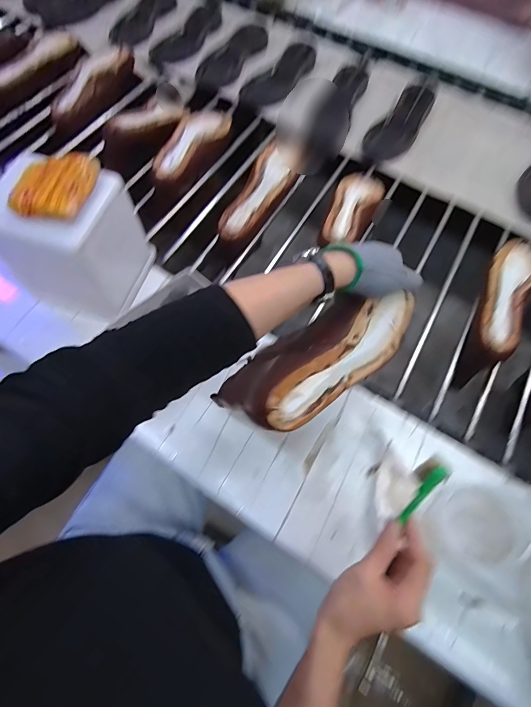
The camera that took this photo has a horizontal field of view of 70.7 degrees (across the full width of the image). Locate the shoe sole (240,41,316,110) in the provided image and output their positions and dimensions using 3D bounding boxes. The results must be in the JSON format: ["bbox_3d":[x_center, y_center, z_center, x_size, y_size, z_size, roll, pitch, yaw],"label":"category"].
[{"bbox_3d":[0.035,-0.660,0.890,0.081,0.019,0.253,33,71,13],"label":"shoe sole"}]

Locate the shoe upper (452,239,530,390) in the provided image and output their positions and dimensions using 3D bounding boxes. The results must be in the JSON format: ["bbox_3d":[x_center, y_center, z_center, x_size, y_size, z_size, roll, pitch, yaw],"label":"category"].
[{"bbox_3d":[0.378,-0.070,0.631,0.079,0.103,0.263,30,70,12],"label":"shoe upper"}]

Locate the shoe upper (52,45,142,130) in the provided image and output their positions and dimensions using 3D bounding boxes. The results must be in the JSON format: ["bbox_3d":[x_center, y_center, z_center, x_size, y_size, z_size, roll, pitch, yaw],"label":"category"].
[{"bbox_3d":[-0.383,-0.591,0.834,0.086,0.062,0.247,32,69,13],"label":"shoe upper"}]

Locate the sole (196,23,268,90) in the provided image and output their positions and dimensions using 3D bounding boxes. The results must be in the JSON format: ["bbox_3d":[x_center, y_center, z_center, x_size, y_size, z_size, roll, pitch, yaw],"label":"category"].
[{"bbox_3d":[-0.077,-0.729,0.914,0.080,0.024,0.247,29,70,12],"label":"sole"}]

